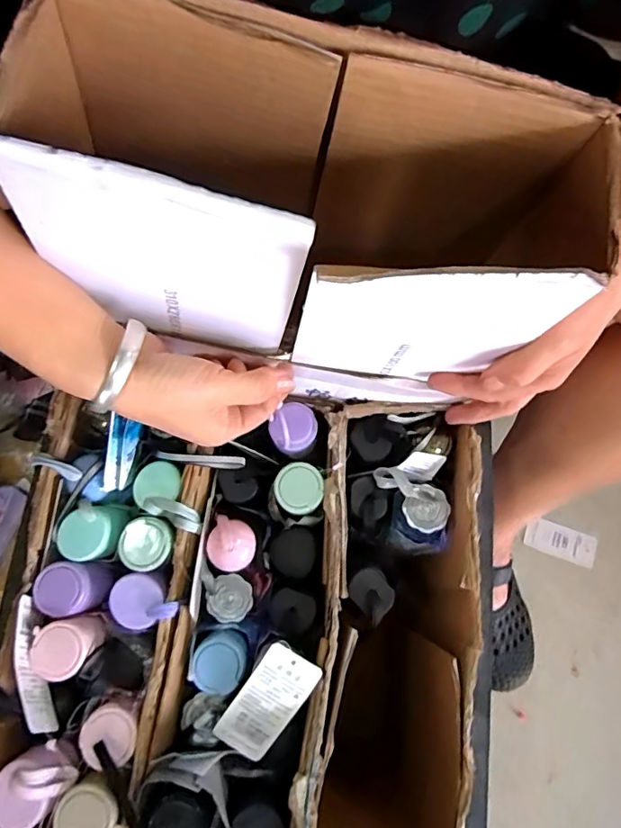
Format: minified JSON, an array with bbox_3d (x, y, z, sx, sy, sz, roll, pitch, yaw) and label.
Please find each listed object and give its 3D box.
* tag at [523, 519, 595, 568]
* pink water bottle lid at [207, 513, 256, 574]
[{"bbox_3d":[0.326,0.166,0.660,0.084,0.007,0.043,18,70,14],"label":"tag"},{"bbox_3d":[-0.062,0.101,0.389,0.037,0.014,0.038,0,73,0],"label":"pink water bottle lid"}]

